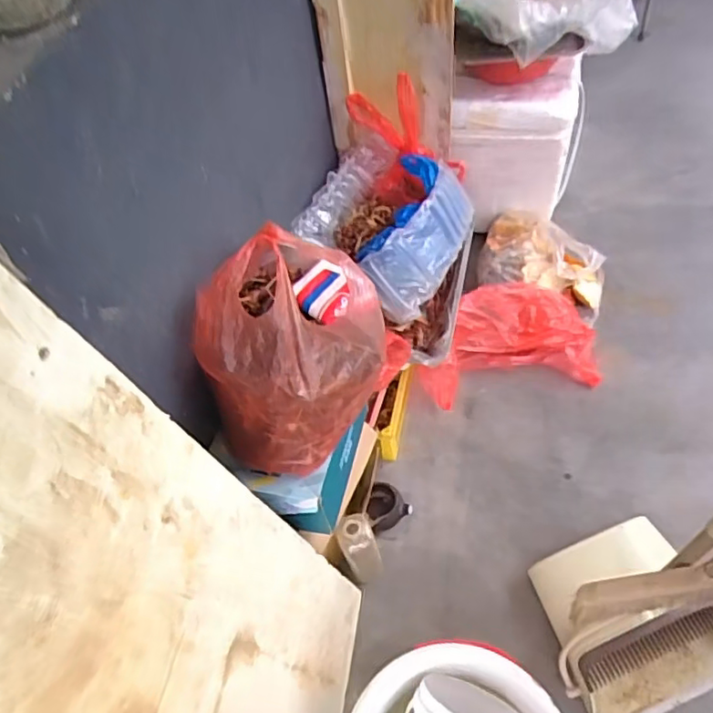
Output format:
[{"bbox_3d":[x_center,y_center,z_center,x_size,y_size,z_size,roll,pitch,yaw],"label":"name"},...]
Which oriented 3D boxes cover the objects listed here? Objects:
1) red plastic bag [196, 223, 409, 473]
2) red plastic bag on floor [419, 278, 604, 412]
[{"bbox_3d":[-0.077,-0.025,0.760,0.202,0.235,0.259,14,59,17],"label":"red plastic bag"},{"bbox_3d":[0.302,-0.030,1.231,0.360,0.115,0.223,-9,56,-1],"label":"red plastic bag on floor"}]

